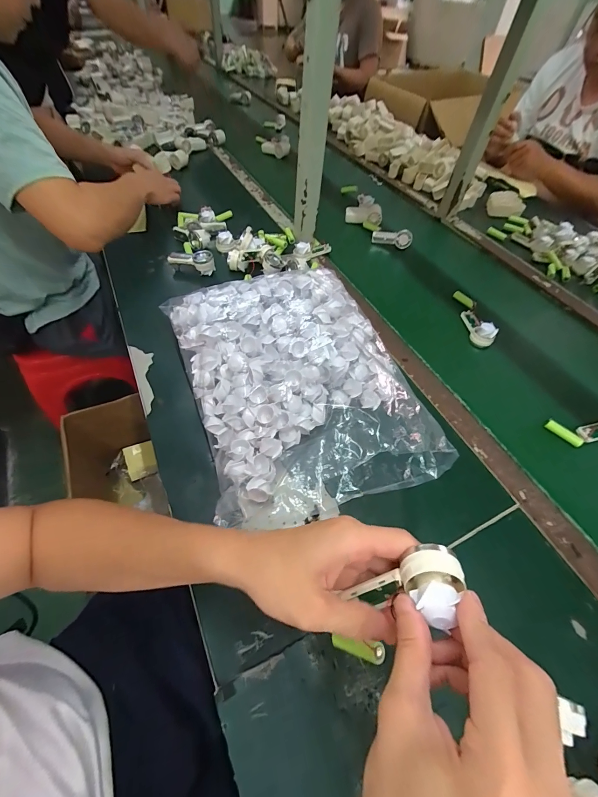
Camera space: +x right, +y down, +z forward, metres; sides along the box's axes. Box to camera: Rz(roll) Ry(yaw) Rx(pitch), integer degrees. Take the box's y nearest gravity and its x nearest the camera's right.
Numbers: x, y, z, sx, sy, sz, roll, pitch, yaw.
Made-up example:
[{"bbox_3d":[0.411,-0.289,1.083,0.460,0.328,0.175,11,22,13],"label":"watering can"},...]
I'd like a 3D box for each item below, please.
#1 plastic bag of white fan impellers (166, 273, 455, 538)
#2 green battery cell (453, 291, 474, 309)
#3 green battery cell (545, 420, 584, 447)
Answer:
[{"bbox_3d":[-0.001,-0.034,0.461,0.304,0.084,0.377,-16,58,-13],"label":"plastic bag of white fan impellers"},{"bbox_3d":[0.336,-0.200,0.652,0.016,0.014,0.051,-19,59,-15],"label":"green battery cell"},{"bbox_3d":[0.398,0.053,0.479,0.011,0.013,0.050,-37,65,-24],"label":"green battery cell"}]

